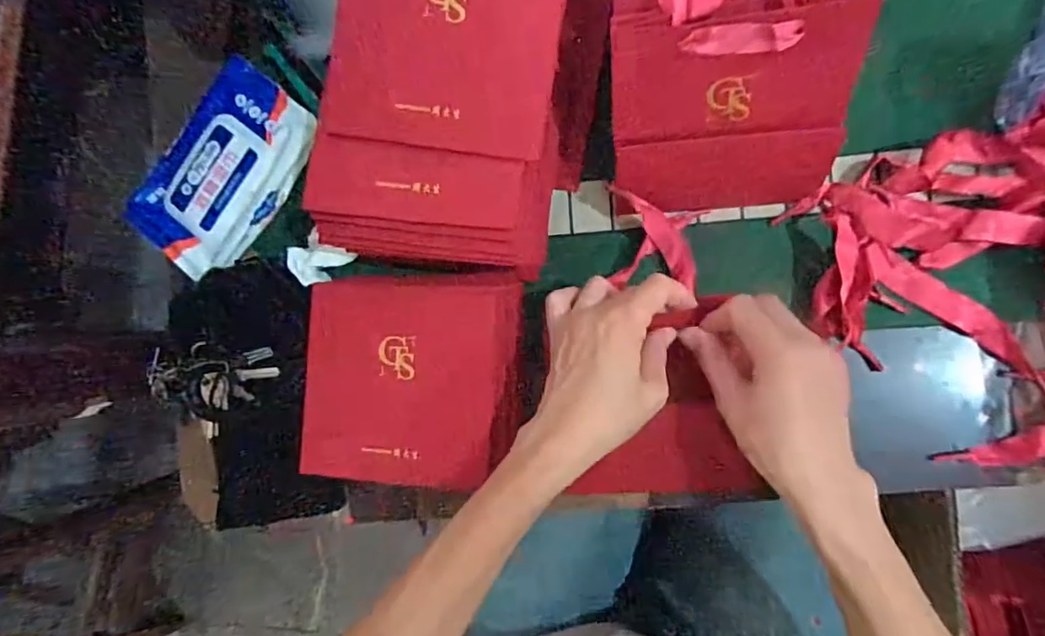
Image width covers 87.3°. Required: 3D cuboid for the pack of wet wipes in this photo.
[{"bbox_3d":[-0.240,-0.117,0.444,0.101,0.027,0.161,34,91,8],"label":"pack of wet wipes"}]

